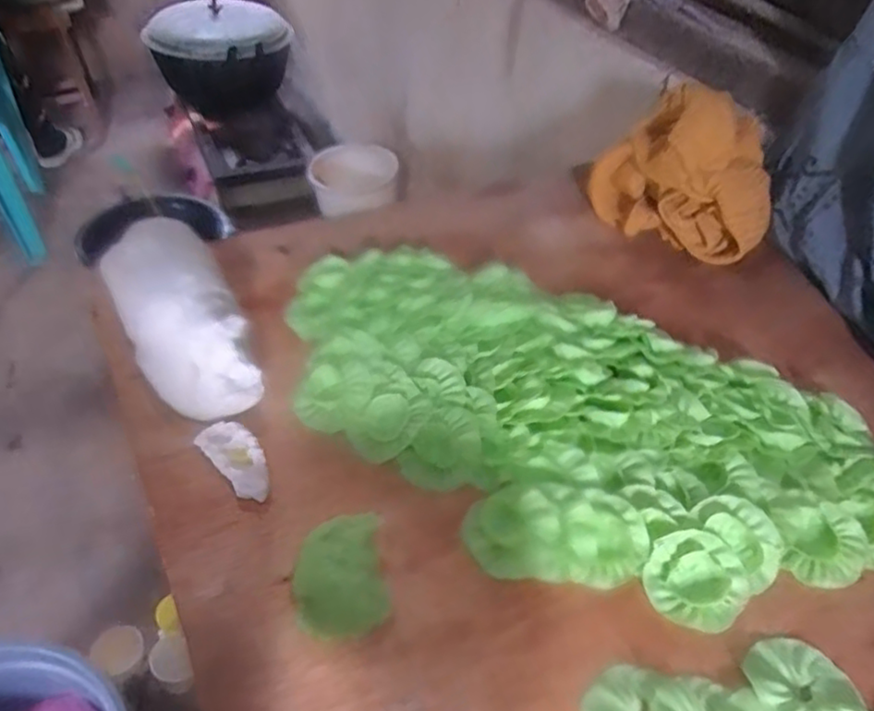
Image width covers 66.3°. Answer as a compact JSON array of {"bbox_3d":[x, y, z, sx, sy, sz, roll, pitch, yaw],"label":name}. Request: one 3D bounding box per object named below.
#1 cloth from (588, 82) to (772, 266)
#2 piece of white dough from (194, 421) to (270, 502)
[{"bbox_3d":[0.278,-0.206,0.758,0.204,0.147,0.096,21,47,17],"label":"cloth"},{"bbox_3d":[-0.156,0.083,0.530,0.035,0.023,0.074,-33,55,-30],"label":"piece of white dough"}]

